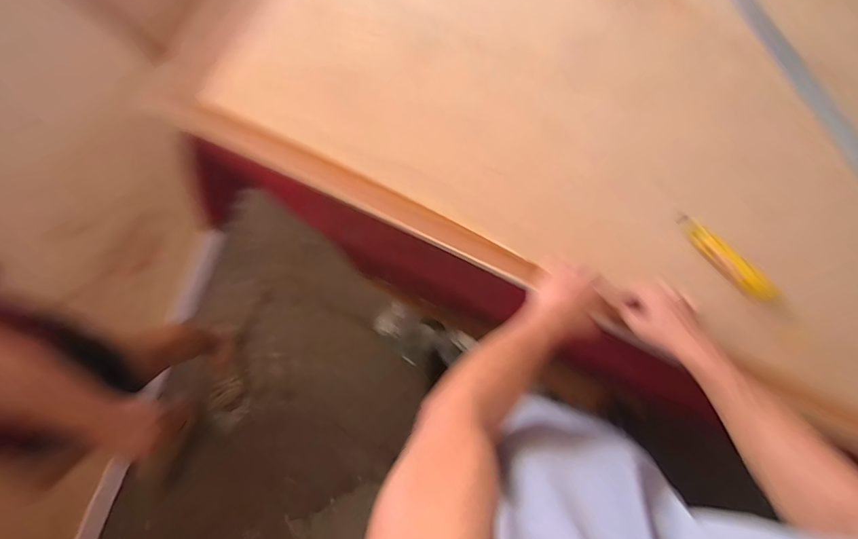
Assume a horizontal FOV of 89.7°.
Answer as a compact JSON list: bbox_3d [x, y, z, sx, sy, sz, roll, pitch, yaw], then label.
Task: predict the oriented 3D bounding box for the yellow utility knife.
[{"bbox_3d":[0.433,-0.018,0.630,0.036,0.020,0.160,-42,80,-8],"label":"yellow utility knife"}]

